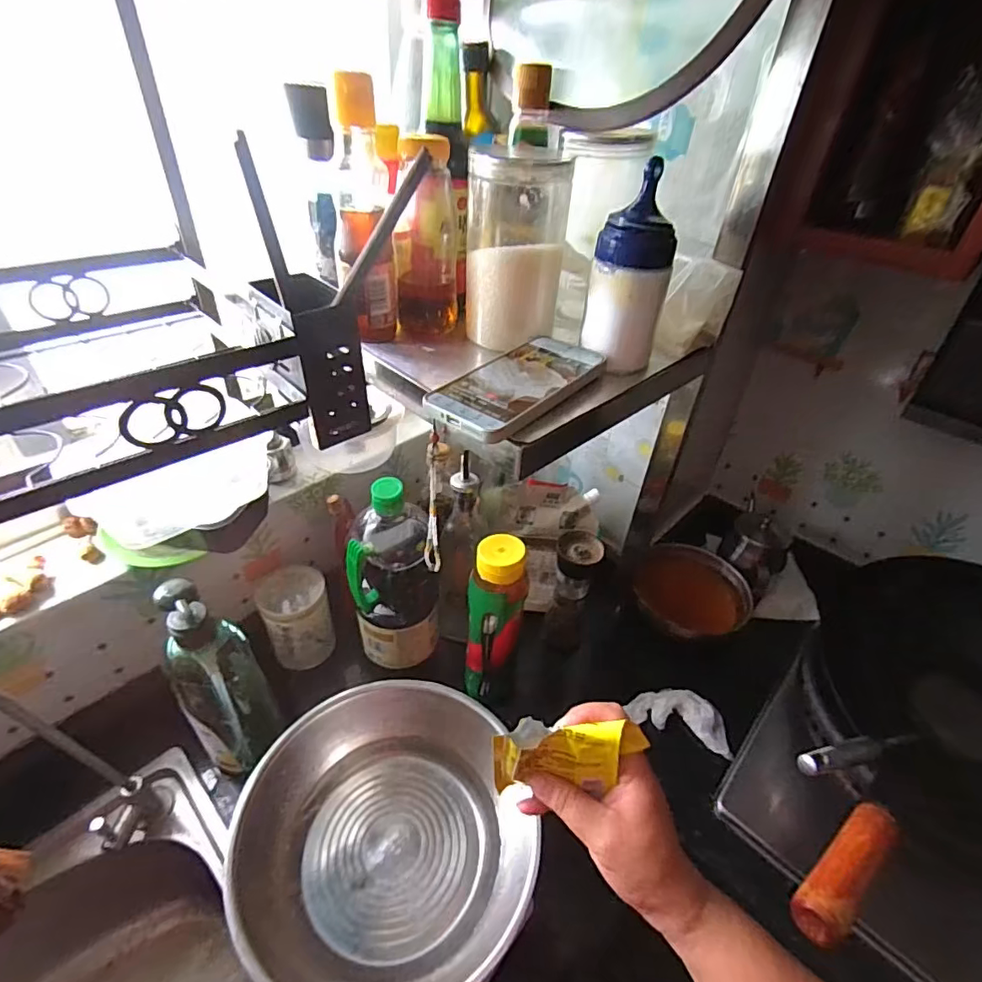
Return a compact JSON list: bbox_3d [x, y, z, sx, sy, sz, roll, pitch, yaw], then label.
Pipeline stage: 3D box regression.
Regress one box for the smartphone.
[{"bbox_3d":[0.022,-0.086,0.404,0.080,0.014,0.153,25,43,24],"label":"smartphone"}]

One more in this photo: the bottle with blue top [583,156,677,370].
[{"bbox_3d":[0.113,-0.173,0.416,0.061,0.142,0.050,16,40,14],"label":"bottle with blue top"}]

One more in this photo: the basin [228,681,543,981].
[{"bbox_3d":[-0.097,0.323,0.490,0.250,0.075,0.253,3,38,-2],"label":"basin"}]

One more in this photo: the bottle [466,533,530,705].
[{"bbox_3d":[0.005,0.160,0.612,0.063,0.227,0.063,6,38,2],"label":"bottle"}]

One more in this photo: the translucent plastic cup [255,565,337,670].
[{"bbox_3d":[-0.254,0.168,0.682,0.078,0.129,0.069,-17,43,-25],"label":"translucent plastic cup"}]

